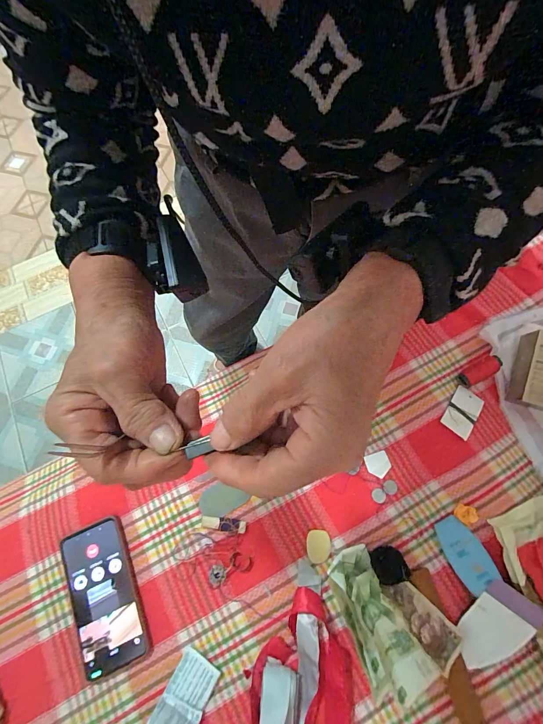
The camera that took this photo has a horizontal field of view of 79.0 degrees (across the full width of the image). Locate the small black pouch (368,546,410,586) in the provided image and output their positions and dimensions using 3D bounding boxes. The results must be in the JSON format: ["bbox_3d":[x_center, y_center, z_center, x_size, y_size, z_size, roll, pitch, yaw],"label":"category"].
[{"bbox_3d":[0.145,0.250,0.404,0.044,0.011,0.042,-11,69,-1],"label":"small black pouch"}]

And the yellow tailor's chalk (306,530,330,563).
[{"bbox_3d":[0.059,0.235,0.420,0.029,0.004,0.038,5,70,5],"label":"yellow tailor's chalk"}]

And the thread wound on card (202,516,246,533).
[{"bbox_3d":[-0.062,0.211,0.429,0.057,0.007,0.016,4,70,5],"label":"thread wound on card"}]

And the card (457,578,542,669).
[{"bbox_3d":[0.255,0.300,0.372,0.100,0.006,0.059,-40,72,-11],"label":"card"}]

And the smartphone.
[{"bbox_3d":[-0.211,0.288,0.407,0.081,0.009,0.164,-23,70,-6],"label":"smartphone"}]

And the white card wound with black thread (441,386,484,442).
[{"bbox_3d":[0.266,0.070,0.459,0.039,0.006,0.064,30,74,22],"label":"white card wound with black thread"}]

